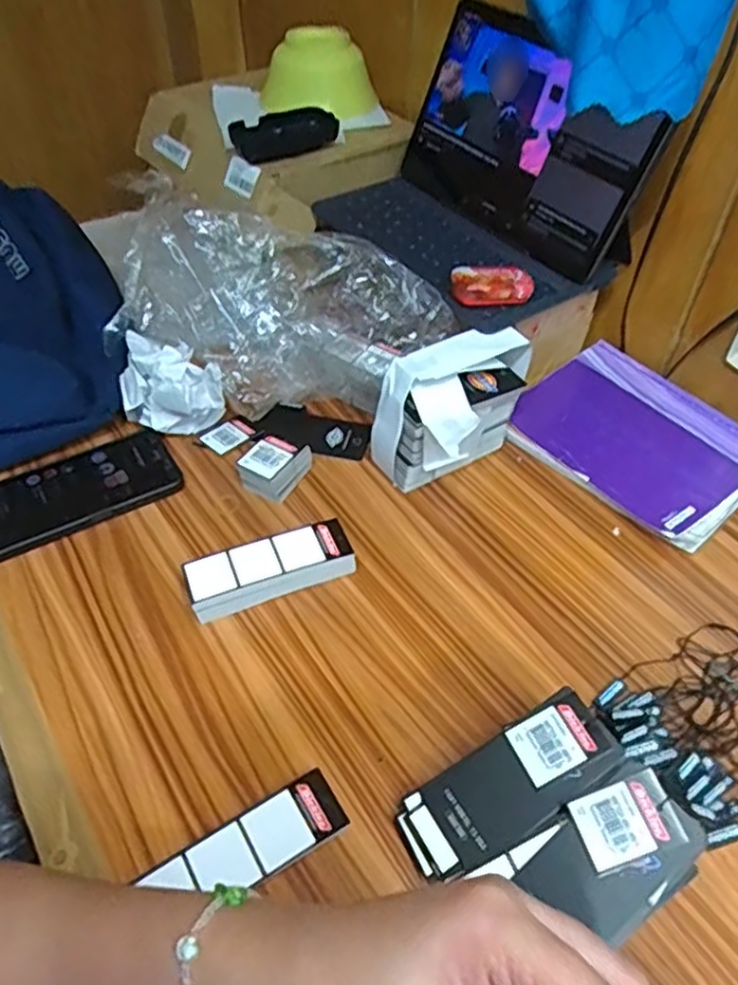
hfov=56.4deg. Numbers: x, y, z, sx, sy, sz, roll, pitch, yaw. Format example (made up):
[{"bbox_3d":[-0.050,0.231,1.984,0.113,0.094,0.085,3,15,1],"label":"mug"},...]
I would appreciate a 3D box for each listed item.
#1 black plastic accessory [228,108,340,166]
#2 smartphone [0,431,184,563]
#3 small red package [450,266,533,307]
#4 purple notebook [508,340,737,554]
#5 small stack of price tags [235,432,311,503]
[{"bbox_3d":[-0.088,-0.368,0.708,0.108,0.031,0.056,-31,55,-27],"label":"black plastic accessory"},{"bbox_3d":[-0.246,0.001,0.567,0.168,0.012,0.085,-23,52,-22],"label":"smartphone"},{"bbox_3d":[0.104,-0.177,0.589,0.070,0.022,0.038,-2,47,-4],"label":"small red package"},{"bbox_3d":[0.238,-0.049,0.616,0.152,0.030,0.202,-32,55,-28],"label":"purple notebook"},{"bbox_3d":[-0.079,-0.022,0.578,0.040,0.034,0.052,27,52,22],"label":"small stack of price tags"}]

